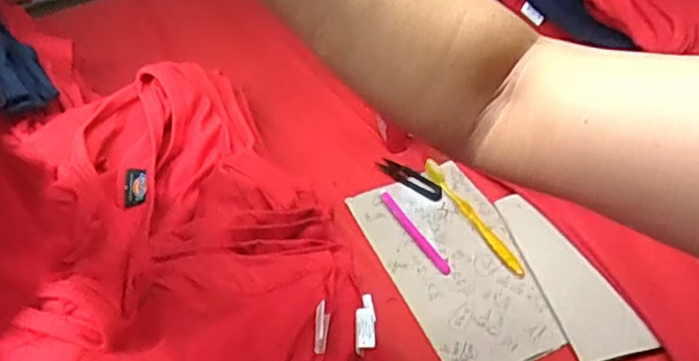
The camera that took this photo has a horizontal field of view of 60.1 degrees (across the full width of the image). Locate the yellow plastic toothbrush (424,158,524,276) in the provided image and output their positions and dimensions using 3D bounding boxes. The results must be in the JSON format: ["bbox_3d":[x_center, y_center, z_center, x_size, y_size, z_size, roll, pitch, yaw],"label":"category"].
[{"bbox_3d":[0.127,0.035,0.639,0.015,0.015,0.171,-22,44,-16],"label":"yellow plastic toothbrush"}]

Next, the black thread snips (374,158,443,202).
[{"bbox_3d":[0.069,-0.004,0.690,0.090,0.011,0.018,31,54,34],"label":"black thread snips"}]

